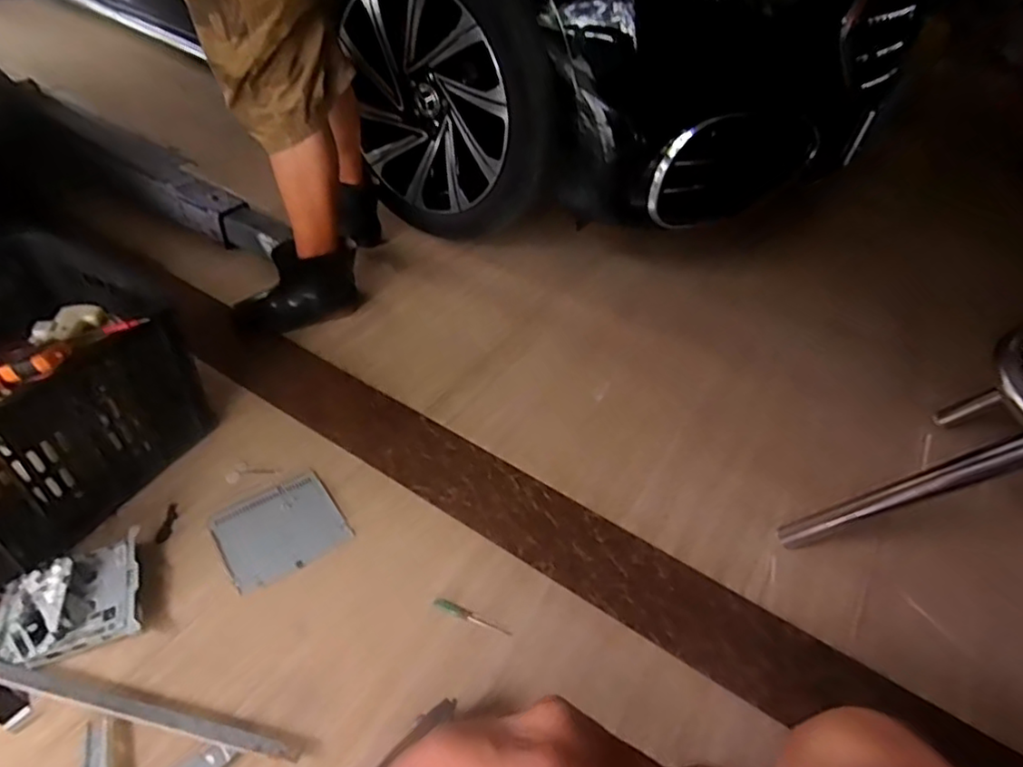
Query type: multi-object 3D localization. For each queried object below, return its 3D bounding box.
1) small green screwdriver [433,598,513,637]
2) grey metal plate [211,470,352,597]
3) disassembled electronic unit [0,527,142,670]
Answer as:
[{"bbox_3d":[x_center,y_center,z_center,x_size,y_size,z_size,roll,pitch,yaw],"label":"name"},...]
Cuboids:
[{"bbox_3d":[-0.057,0.333,0.877,0.119,0.009,0.016,22,48,13],"label":"small green screwdriver"},{"bbox_3d":[-0.360,0.223,0.957,0.176,0.014,0.148,-24,52,-28],"label":"grey metal plate"},{"bbox_3d":[-0.602,0.292,0.832,0.175,0.050,0.160,-14,47,-20],"label":"disassembled electronic unit"}]

